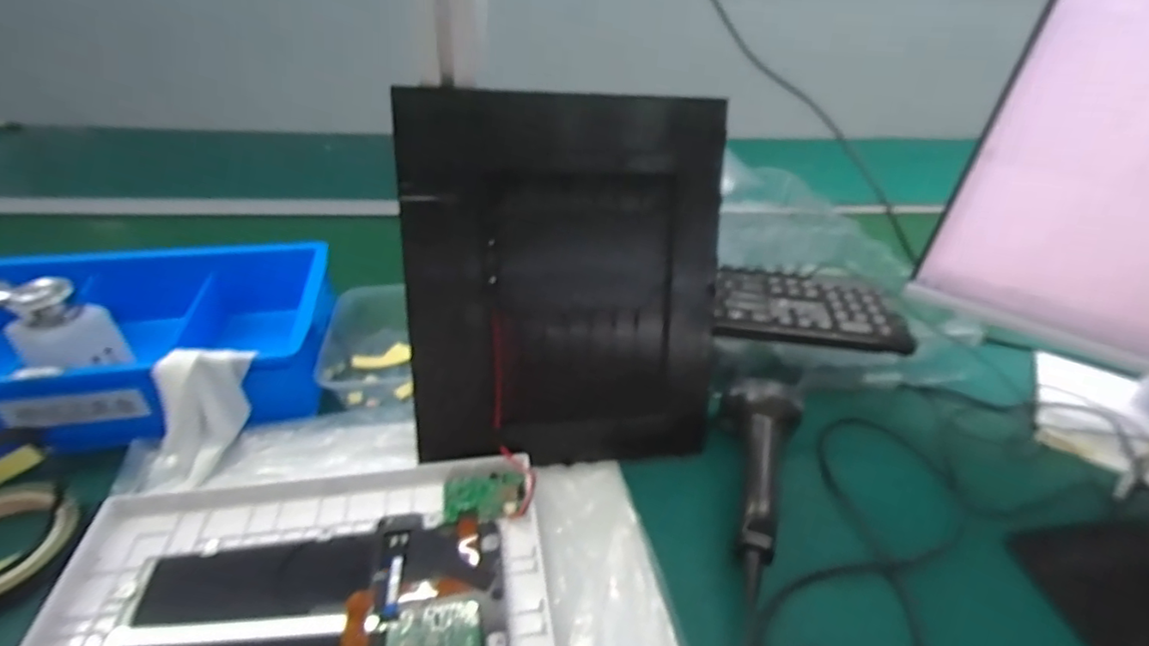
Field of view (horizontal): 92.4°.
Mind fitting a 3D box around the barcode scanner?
[{"bbox_3d":[0.143,0.112,0.455,0.069,0.060,0.155,16,37,17],"label":"barcode scanner"}]

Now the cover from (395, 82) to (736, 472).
[{"bbox_3d":[-0.001,-0.019,0.440,0.243,0.297,0.017,-3,21,-14],"label":"cover"}]

